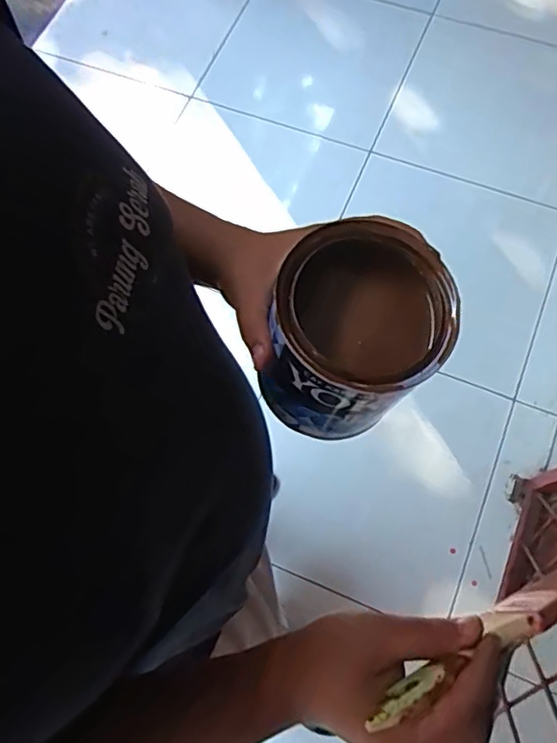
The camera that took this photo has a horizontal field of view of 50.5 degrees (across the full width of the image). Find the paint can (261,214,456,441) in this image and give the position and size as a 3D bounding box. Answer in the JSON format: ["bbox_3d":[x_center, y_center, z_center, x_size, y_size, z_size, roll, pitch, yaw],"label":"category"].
[{"bbox_3d":[0.054,-0.021,0.378,0.097,0.113,0.115,22,72,10],"label":"paint can"}]

